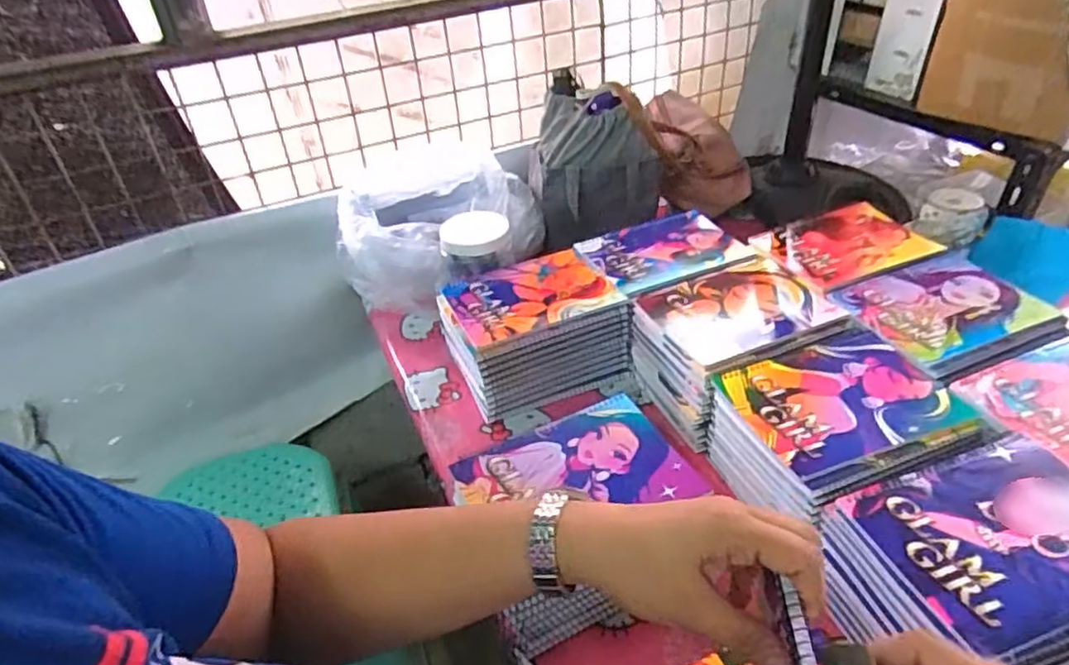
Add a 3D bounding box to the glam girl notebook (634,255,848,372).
[{"bbox_3d":[0.245,-0.027,0.793,0.195,0.014,0.153,-19,39,-17],"label":"glam girl notebook"}]

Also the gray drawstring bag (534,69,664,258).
[{"bbox_3d":[0.102,-0.266,1.080,0.198,0.227,0.135,3,38,11],"label":"gray drawstring bag"}]

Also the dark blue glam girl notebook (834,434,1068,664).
[{"bbox_3d":[0.370,0.155,0.519,0.192,0.008,0.151,-15,38,-12],"label":"dark blue glam girl notebook"}]

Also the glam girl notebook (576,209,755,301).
[{"bbox_3d":[0.181,-0.115,0.915,0.214,0.013,0.158,-19,39,-18],"label":"glam girl notebook"}]

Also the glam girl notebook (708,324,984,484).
[{"bbox_3d":[0.300,0.061,0.659,0.191,0.008,0.162,-16,38,-14],"label":"glam girl notebook"}]

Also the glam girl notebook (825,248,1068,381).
[{"bbox_3d":[0.472,-0.027,0.750,0.202,0.013,0.178,-15,38,-12],"label":"glam girl notebook"}]

